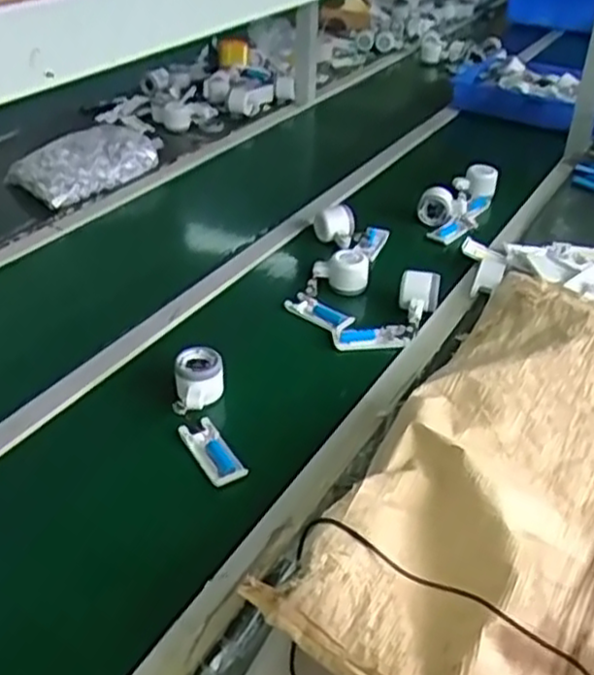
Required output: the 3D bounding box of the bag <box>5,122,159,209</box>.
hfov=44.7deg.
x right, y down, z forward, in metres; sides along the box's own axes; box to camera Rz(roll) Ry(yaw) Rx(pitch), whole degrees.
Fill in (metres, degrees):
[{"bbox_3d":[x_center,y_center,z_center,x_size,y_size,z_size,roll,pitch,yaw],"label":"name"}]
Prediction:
[{"bbox_3d":[-0.402,-0.332,1.391,0.261,0.085,0.141,-24,39,-29],"label":"bag"}]

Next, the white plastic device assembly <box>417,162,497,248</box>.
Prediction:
[{"bbox_3d":[0.287,-0.245,1.319,0.105,0.071,0.212,14,37,24],"label":"white plastic device assembly"}]

